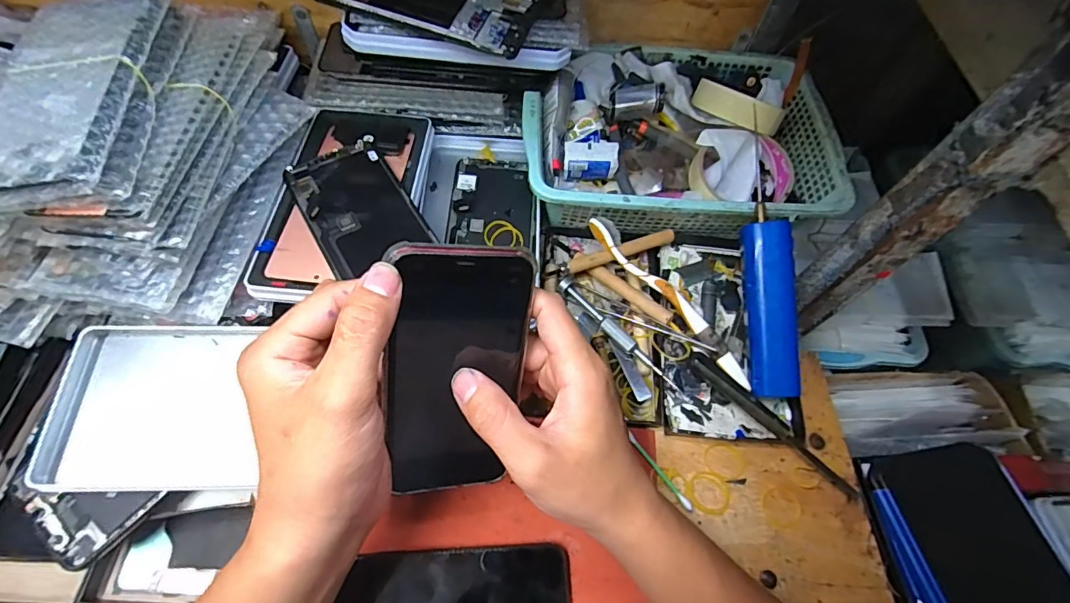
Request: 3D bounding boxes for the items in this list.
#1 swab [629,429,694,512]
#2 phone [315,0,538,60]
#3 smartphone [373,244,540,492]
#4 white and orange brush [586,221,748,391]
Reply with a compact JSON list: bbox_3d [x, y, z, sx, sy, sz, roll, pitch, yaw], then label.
[{"bbox_3d":[0.090,0.122,0.344,0.006,0.005,0.064,-33,69,-19],"label":"swab"},{"bbox_3d":[-0.076,-0.224,0.352,0.150,0.014,0.071,14,63,4],"label":"phone"},{"bbox_3d":[-0.043,0.041,0.263,0.073,0.148,0.012,-2,22,-21],"label":"smartphone"},{"bbox_3d":[0.108,-0.002,0.391,0.019,0.030,0.178,-36,70,-20],"label":"white and orange brush"}]

